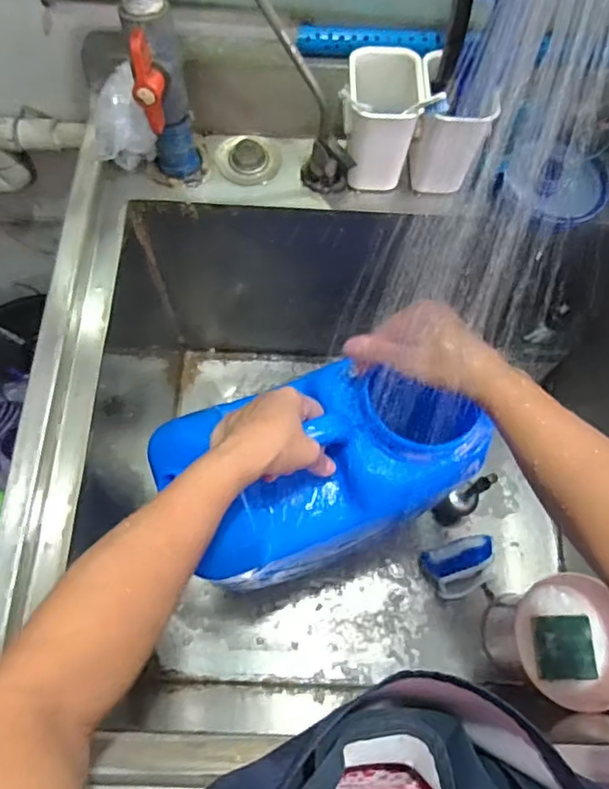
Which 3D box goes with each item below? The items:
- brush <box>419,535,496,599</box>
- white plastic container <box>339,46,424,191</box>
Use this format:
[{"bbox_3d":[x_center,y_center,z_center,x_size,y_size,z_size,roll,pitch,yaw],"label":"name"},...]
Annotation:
[{"bbox_3d":[0.233,0.249,0.834,0.102,0.067,0.074,-16,70,-8],"label":"brush"},{"bbox_3d":[0.077,-0.284,0.591,0.075,0.102,0.089,11,69,3],"label":"white plastic container"}]

